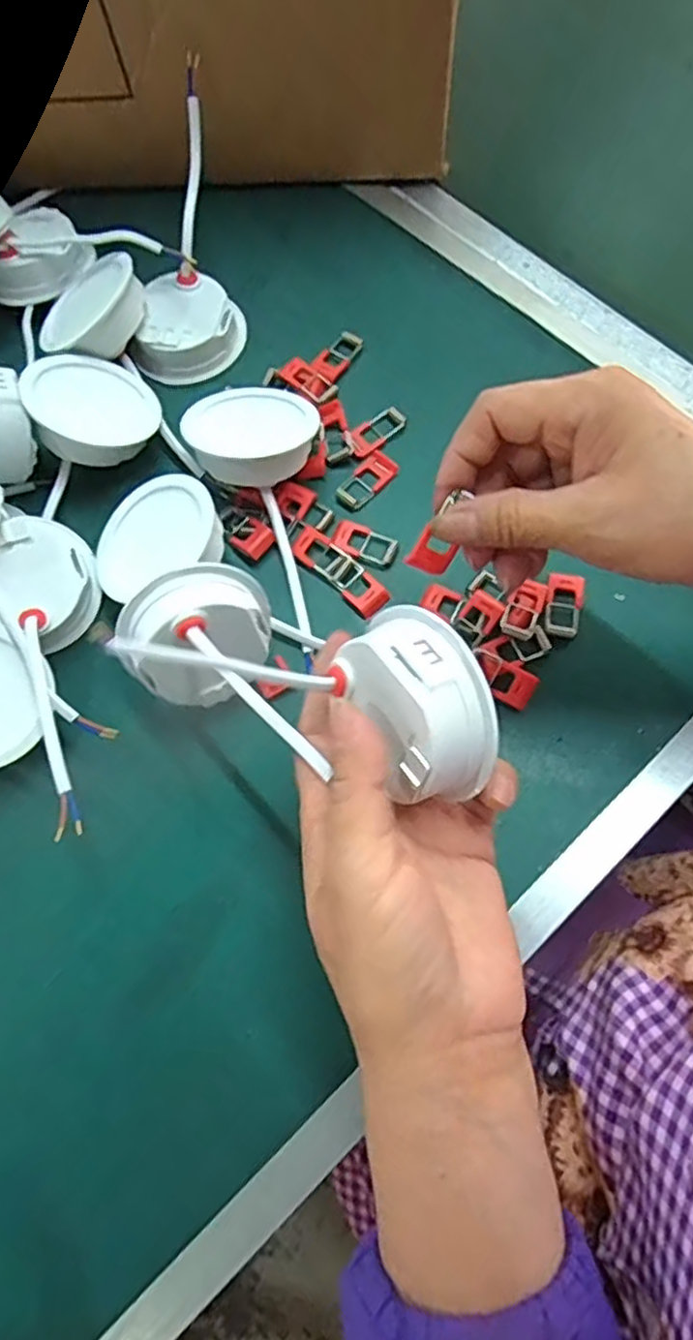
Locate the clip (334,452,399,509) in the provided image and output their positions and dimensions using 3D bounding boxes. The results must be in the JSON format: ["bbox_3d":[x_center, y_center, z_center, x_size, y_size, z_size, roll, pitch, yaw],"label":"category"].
[{"bbox_3d":[0.011,-0.107,0.386,0.018,0.005,0.036,42,78,14],"label":"clip"}]

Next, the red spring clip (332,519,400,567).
[{"bbox_3d":[0.010,-0.070,0.374,0.035,0.004,0.019,21,74,8],"label":"red spring clip"}]

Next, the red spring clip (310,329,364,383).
[{"bbox_3d":[-0.005,-0.189,0.416,0.018,0.007,0.035,39,77,13],"label":"red spring clip"}]

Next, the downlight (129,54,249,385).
[{"bbox_3d":[-0.091,-0.255,0.408,0.060,0.035,0.160,5,96,3],"label":"downlight"}]

